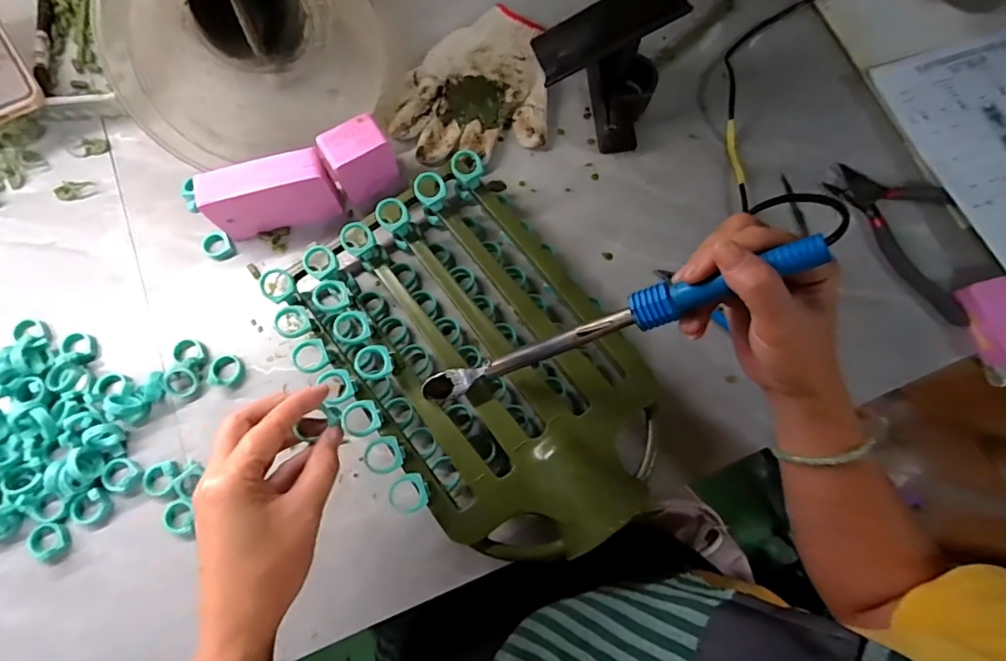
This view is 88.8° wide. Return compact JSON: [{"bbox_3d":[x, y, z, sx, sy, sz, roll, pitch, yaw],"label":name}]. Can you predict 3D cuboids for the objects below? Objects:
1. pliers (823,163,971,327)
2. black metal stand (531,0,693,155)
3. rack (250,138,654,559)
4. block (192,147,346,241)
[{"bbox_3d":[0.405,-0.098,0.498,0.090,0.015,0.183,-25,76,-8],"label":"pliers"},{"bbox_3d":[0.099,-0.243,0.487,0.124,0.115,0.097,-9,75,-4],"label":"black metal stand"},{"bbox_3d":[-0.022,0.023,0.427,0.227,0.076,0.319,-35,78,-10],"label":"rack"},{"bbox_3d":[-0.208,-0.120,0.465,0.106,0.071,0.035,-15,75,-5],"label":"block"}]

